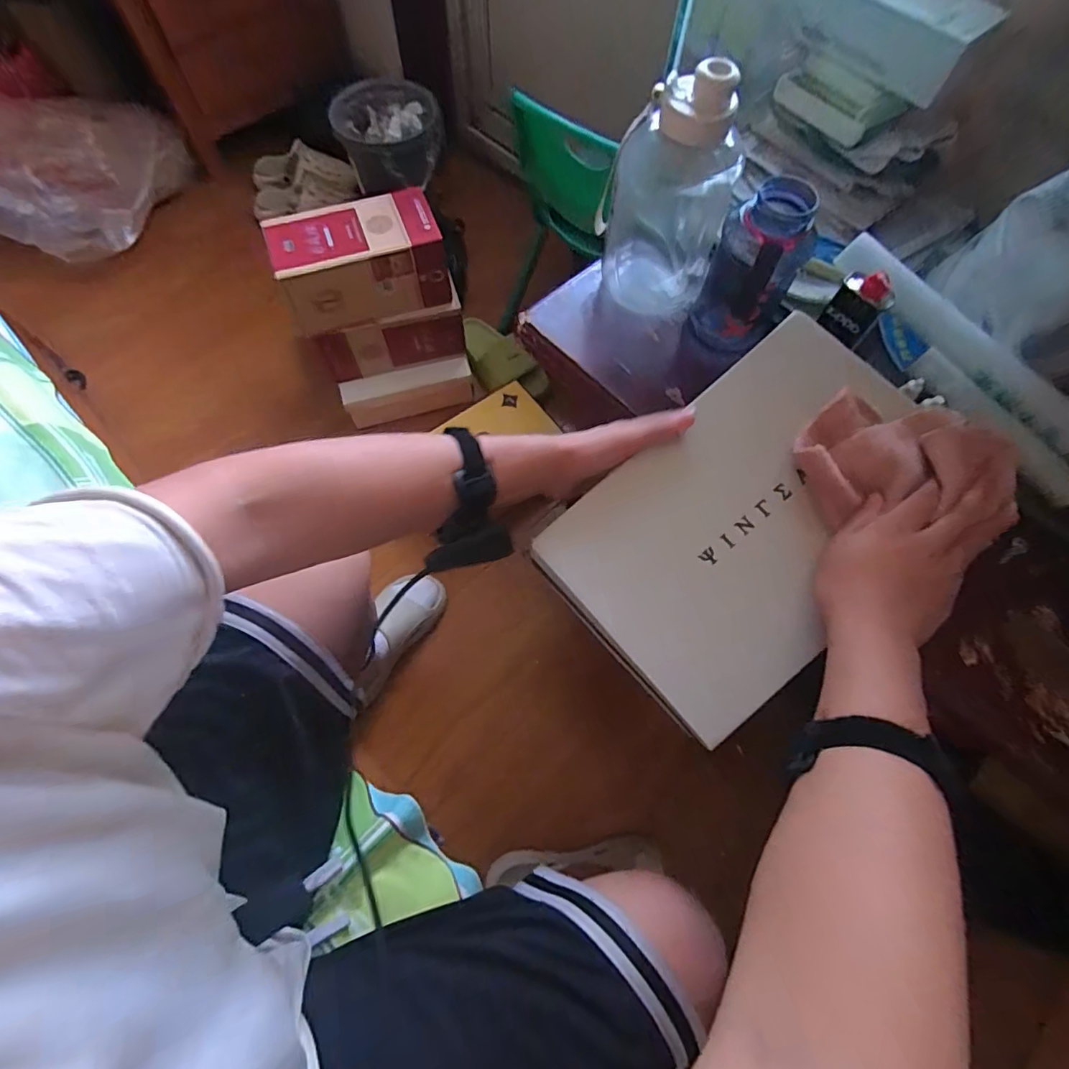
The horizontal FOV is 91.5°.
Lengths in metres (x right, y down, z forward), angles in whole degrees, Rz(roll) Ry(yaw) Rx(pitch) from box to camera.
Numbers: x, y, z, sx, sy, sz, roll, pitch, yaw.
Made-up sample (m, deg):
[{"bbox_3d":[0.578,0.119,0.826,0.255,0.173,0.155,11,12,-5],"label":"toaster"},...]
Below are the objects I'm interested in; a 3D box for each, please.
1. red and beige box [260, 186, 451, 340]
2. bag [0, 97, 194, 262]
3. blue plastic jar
[{"bbox_3d":[-0.309,-0.492,0.939,0.282,0.143,0.138,-15,70,-8],"label":"red and beige box"},{"bbox_3d":[-1.135,-0.899,1.256,0.517,0.188,0.404,-16,70,-8],"label":"bag"},{"bbox_3d":[0.228,-0.275,0.560,0.085,0.165,0.085,1,68,-2],"label":"blue plastic jar"}]

